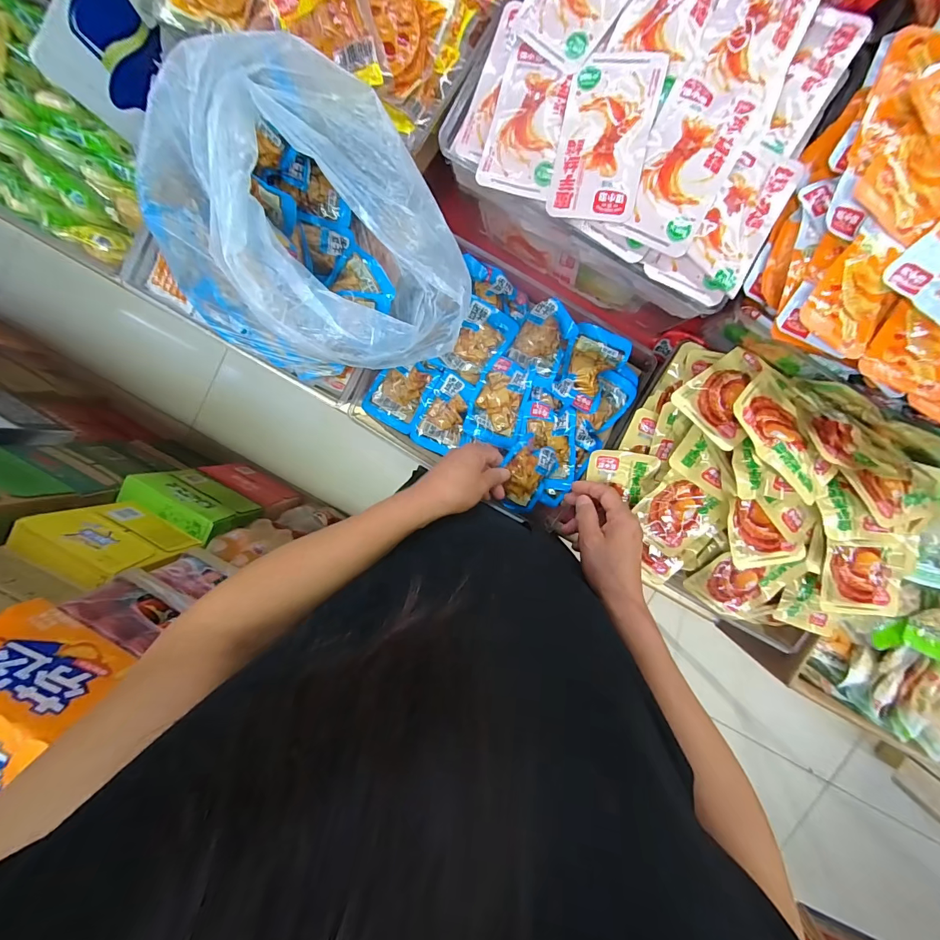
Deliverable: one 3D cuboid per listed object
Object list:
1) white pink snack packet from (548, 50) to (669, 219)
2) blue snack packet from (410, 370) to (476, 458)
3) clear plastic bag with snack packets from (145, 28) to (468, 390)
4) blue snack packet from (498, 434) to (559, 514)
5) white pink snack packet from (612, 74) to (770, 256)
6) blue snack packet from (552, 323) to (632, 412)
[{"bbox_3d":[0.113,-0.280,0.341,0.072,0.016,0.126,11,95,3],"label":"white pink snack packet"},{"bbox_3d":[-0.030,-0.070,0.517,0.061,0.022,0.098,31,96,1],"label":"blue snack packet"},{"bbox_3d":[-0.141,-0.210,0.373,0.261,0.166,0.205,5,95,4],"label":"clear plastic bag with snack packets"},{"bbox_3d":[0.066,0.007,0.489,0.056,0.029,0.088,30,96,1],"label":"blue snack packet"},{"bbox_3d":[0.178,-0.255,0.331,0.069,0.012,0.134,28,96,1],"label":"white pink snack packet"},{"bbox_3d":[0.140,-0.118,0.467,0.059,0.029,0.091,24,96,2],"label":"blue snack packet"}]

